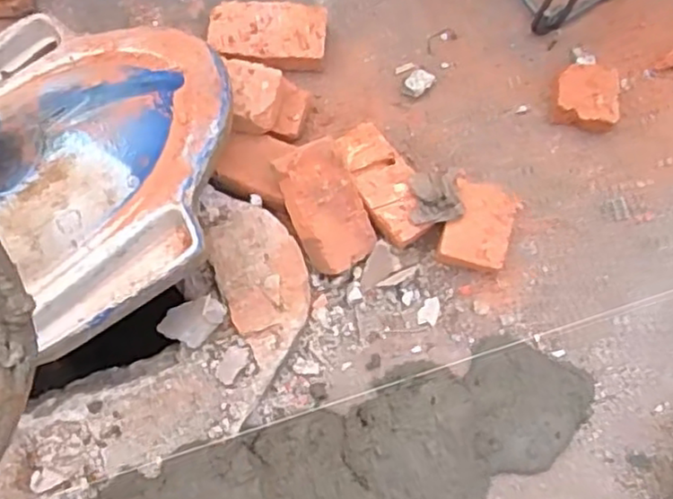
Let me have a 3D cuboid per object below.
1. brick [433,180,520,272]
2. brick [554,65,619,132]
[{"bbox_3d":[0.176,-0.030,0.869,0.085,0.048,0.118,18,76,3],"label":"brick"},{"bbox_3d":[0.338,-0.209,0.924,0.084,0.046,0.088,7,75,1],"label":"brick"}]

